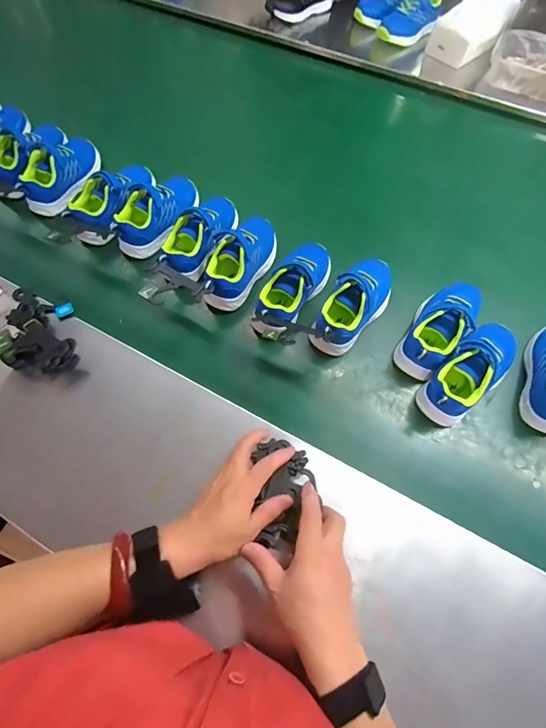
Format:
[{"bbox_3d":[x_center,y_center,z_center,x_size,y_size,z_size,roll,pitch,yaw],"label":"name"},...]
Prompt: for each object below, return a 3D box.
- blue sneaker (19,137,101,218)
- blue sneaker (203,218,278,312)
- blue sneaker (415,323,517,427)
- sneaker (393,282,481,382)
[{"bbox_3d":[-0.359,-0.332,0.665,0.076,0.072,0.169,27,68,14],"label":"blue sneaker"},{"bbox_3d":[-0.049,-0.161,0.576,0.079,0.058,0.159,23,68,13],"label":"blue sneaker"},{"bbox_3d":[0.259,0.008,0.494,0.158,0.069,0.067,-41,69,-15],"label":"blue sneaker"},{"bbox_3d":[0.231,-0.053,0.527,0.073,0.063,0.161,30,69,15],"label":"sneaker"}]

